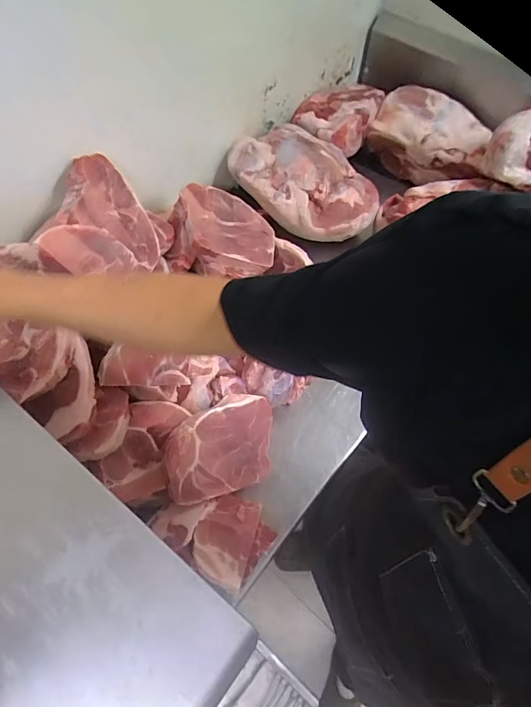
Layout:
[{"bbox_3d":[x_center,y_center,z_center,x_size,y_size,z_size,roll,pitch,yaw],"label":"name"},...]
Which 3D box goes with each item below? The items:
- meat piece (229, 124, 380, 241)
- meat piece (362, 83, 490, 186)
[{"bbox_3d":[0.088,-0.380,0.897,0.333,0.116,0.213,36,67,17],"label":"meat piece"},{"bbox_3d":[0.397,-0.514,0.994,0.280,0.120,0.170,35,67,16],"label":"meat piece"}]

